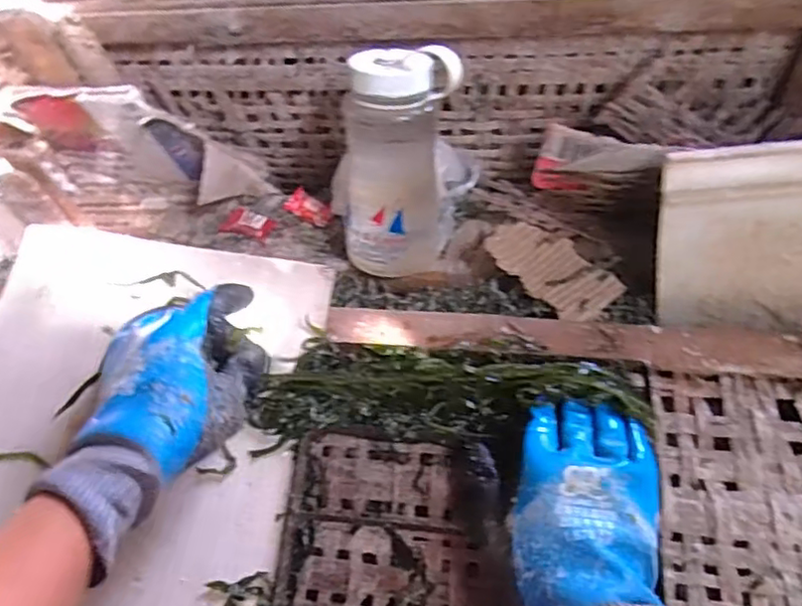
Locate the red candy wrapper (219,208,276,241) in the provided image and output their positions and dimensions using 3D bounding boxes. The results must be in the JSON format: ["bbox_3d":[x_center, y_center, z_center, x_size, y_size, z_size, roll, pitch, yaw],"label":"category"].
[{"bbox_3d":[-0.158,-0.080,0.658,0.047,0.026,0.034,11,53,14],"label":"red candy wrapper"}]

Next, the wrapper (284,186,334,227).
[{"bbox_3d":[-0.092,-0.097,0.669,0.052,0.016,0.027,25,57,23],"label":"wrapper"}]

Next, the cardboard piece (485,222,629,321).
[{"bbox_3d":[0.131,-0.029,0.549,0.071,0.015,0.120,-24,50,-25],"label":"cardboard piece"}]

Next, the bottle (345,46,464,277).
[{"bbox_3d":[-0.002,-0.122,0.569,0.096,0.201,0.093,7,26,3],"label":"bottle"}]

